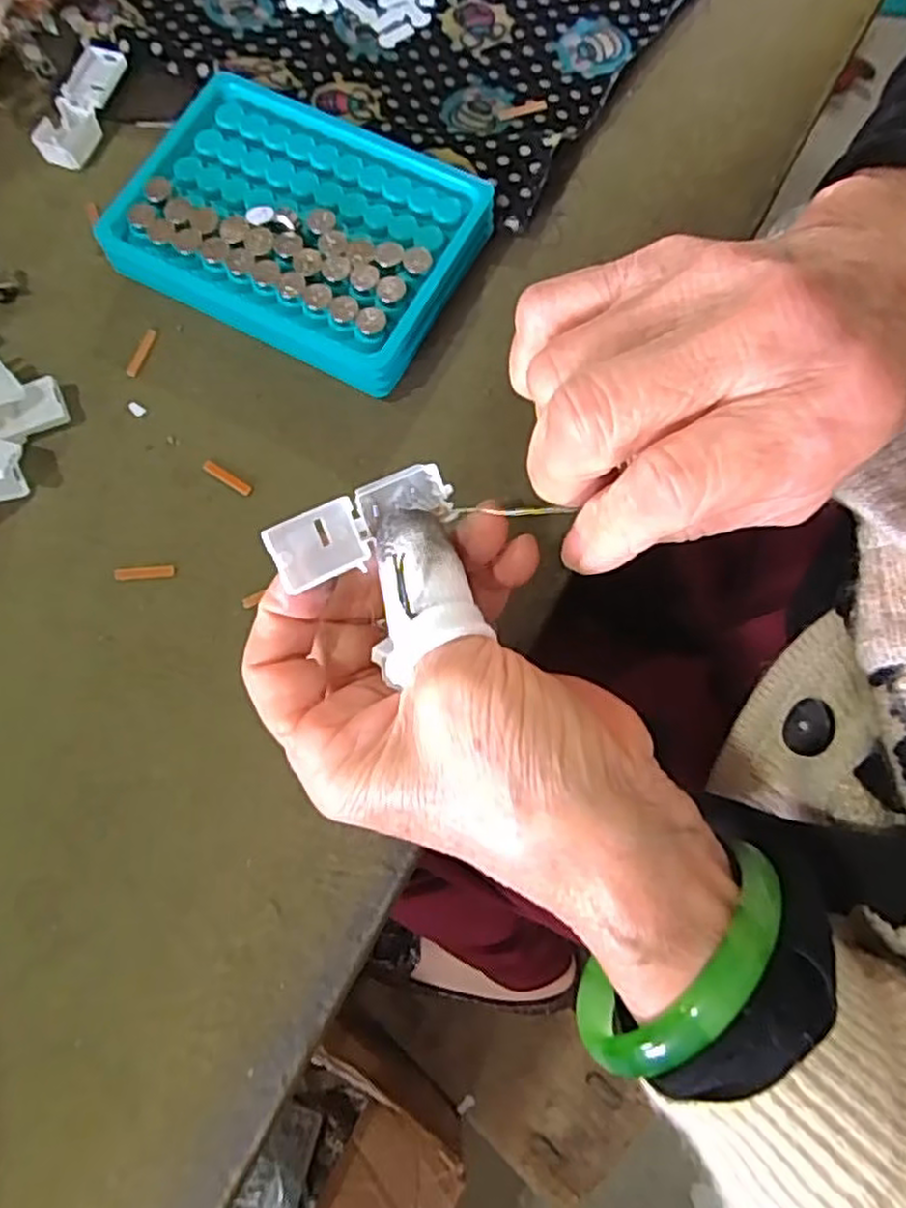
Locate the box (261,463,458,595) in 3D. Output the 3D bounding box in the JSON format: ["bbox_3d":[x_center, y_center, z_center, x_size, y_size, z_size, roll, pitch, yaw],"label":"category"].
[{"bbox_3d":[-0.026,-0.023,0.211,0.053,0.012,0.019,-31,109,-24],"label":"box"}]

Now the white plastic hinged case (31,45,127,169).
[{"bbox_3d":[-0.165,-0.222,0.330,0.021,0.010,0.058,20,76,5],"label":"white plastic hinged case"}]

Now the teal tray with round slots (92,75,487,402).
[{"bbox_3d":[-0.062,-0.153,0.302,0.134,0.026,0.099,27,77,7],"label":"teal tray with round slots"}]

